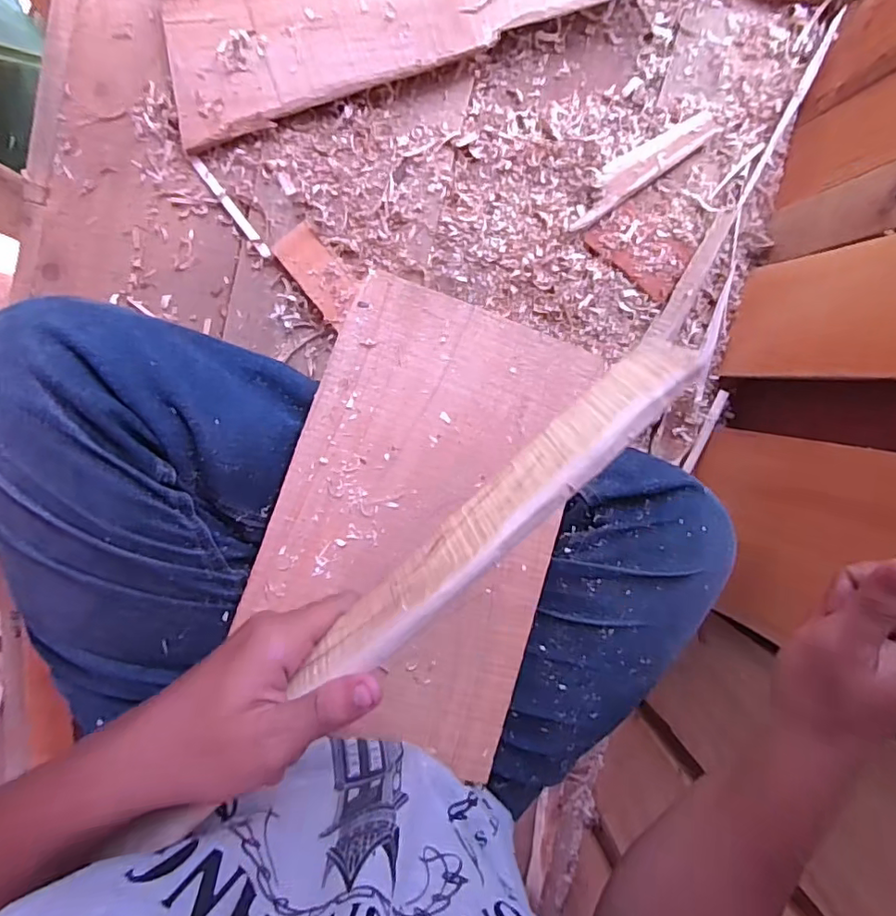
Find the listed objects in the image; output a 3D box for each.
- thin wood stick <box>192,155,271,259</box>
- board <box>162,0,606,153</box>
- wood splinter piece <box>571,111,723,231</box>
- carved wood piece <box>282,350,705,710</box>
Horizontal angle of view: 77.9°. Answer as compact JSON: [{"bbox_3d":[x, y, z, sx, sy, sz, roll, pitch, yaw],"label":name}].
[{"bbox_3d":[-0.204,-0.235,0.522,0.011,0.006,0.107,-37,100,-1],"label":"thin wood stick"},{"bbox_3d":[-0.036,-0.413,0.501,0.458,0.037,0.120,-20,99,-4],"label":"board"},{"bbox_3d":[0.194,-0.292,0.553,0.173,0.019,0.038,-36,100,-1],"label":"wood splinter piece"},{"bbox_3d":[0.014,0.032,0.237,0.214,0.034,0.008,-43,131,12],"label":"carved wood piece"}]

